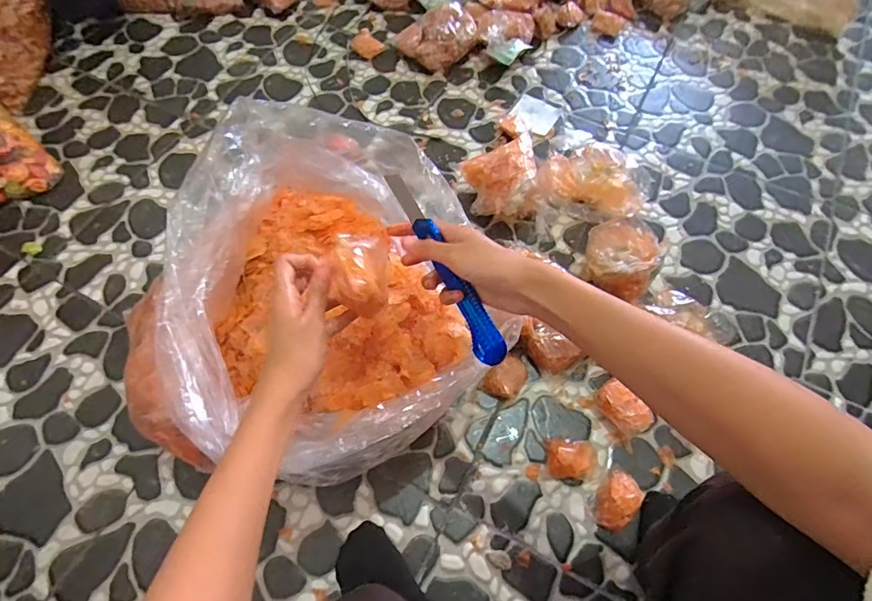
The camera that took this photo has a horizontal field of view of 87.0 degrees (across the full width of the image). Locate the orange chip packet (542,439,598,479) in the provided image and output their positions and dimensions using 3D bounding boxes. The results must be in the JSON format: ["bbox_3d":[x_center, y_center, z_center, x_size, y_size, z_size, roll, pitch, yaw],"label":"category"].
[{"bbox_3d":[0.195,0.225,0.655,0.070,0.030,0.050,1,67,-1],"label":"orange chip packet"}]

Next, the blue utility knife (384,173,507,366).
[{"bbox_3d":[0.009,-0.027,0.412,0.022,0.021,0.191,-30,90,-13],"label":"blue utility knife"}]

